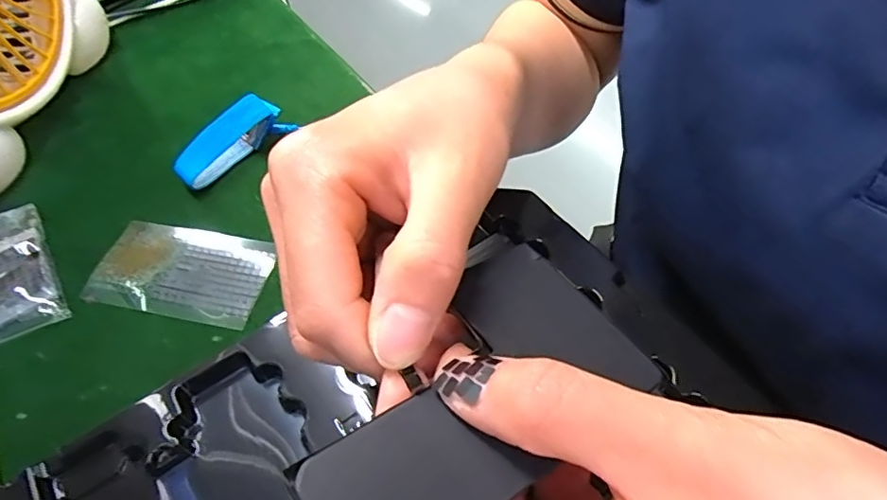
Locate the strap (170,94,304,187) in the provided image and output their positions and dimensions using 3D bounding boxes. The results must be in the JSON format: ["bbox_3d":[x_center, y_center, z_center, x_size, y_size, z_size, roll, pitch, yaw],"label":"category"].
[{"bbox_3d":[-0.142,-0.075,0.360,0.080,0.039,0.015,-38,61,-21],"label":"strap"}]

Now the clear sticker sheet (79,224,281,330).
[{"bbox_3d":[-0.160,0.012,0.325,0.105,0.008,0.056,8,56,10],"label":"clear sticker sheet"}]

